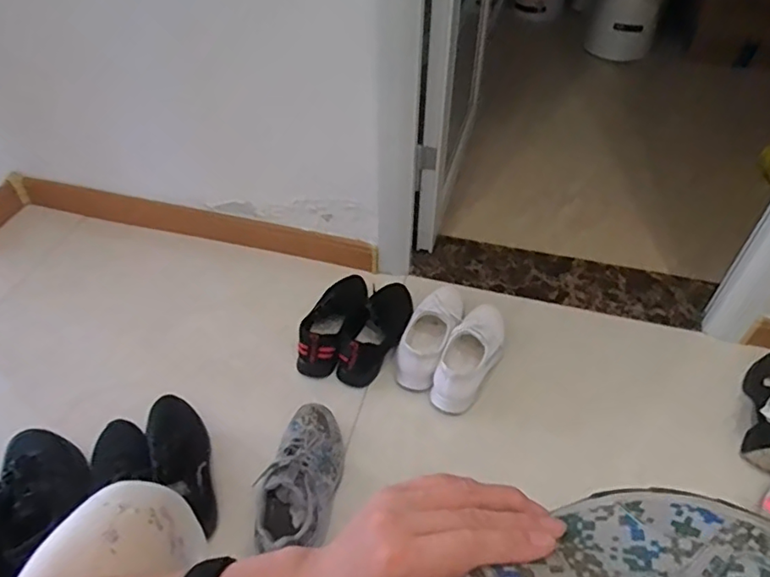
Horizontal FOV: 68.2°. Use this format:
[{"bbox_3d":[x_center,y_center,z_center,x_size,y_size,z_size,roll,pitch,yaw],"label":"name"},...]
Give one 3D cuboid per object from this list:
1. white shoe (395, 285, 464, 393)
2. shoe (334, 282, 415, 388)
[{"bbox_3d":[0.090,0.078,1.084,0.091,0.094,0.244,15,45,15],"label":"white shoe"},{"bbox_3d":[-0.004,0.072,1.095,0.091,0.086,0.245,15,45,15],"label":"shoe"}]

